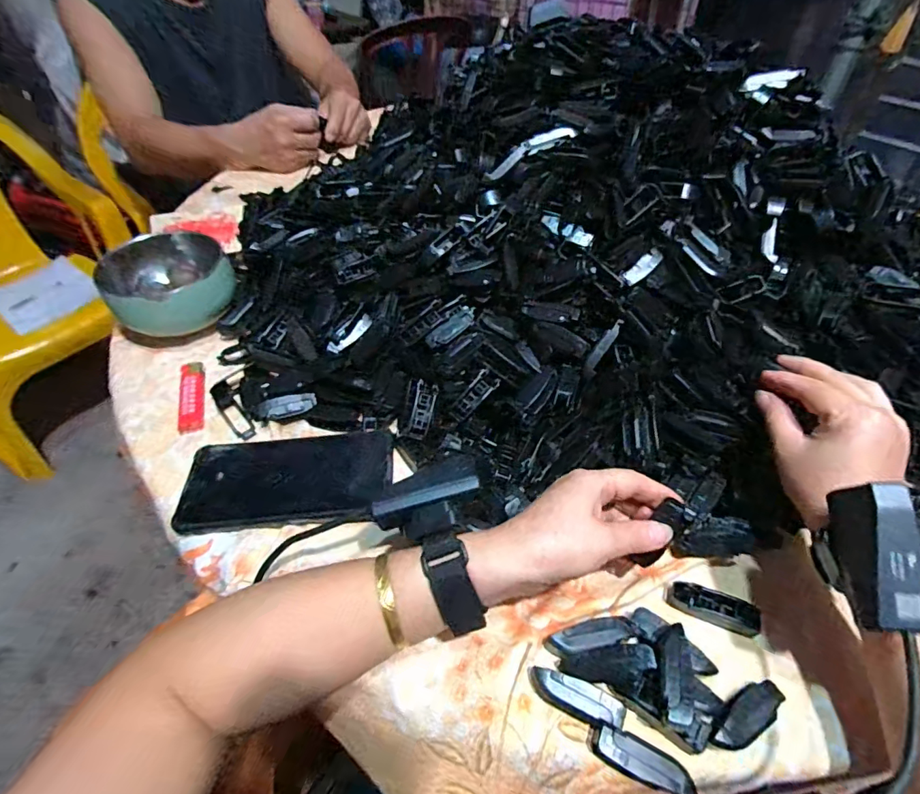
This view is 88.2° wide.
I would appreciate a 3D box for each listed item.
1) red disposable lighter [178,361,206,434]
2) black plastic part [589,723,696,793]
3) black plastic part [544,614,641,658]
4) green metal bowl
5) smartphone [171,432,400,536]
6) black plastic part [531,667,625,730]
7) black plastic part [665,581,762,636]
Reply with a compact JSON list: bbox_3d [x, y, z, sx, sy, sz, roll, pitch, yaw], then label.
[{"bbox_3d":[-0.246,-0.002,0.438,0.021,0.011,0.080,-14,50,-11],"label":"red disposable lighter"},{"bbox_3d":[0.102,0.205,0.267,0.055,0.017,0.018,16,51,14],"label":"black plastic part"},{"bbox_3d":[0.086,0.152,0.306,0.059,0.009,0.018,-9,49,-7],"label":"black plastic part"},{"bbox_3d":[-0.303,-0.122,0.492,0.112,0.062,0.105,0,49,0],"label":"green metal bowl"},{"bbox_3d":[-0.136,0.063,0.381,0.161,0.012,0.080,-4,49,-3],"label":"smartphone"},{"bbox_3d":[0.069,0.180,0.286,0.056,0.017,0.017,19,52,16],"label":"black plastic part"},{"bbox_3d":[0.174,0.145,0.328,0.057,0.018,0.017,19,52,16],"label":"black plastic part"}]

